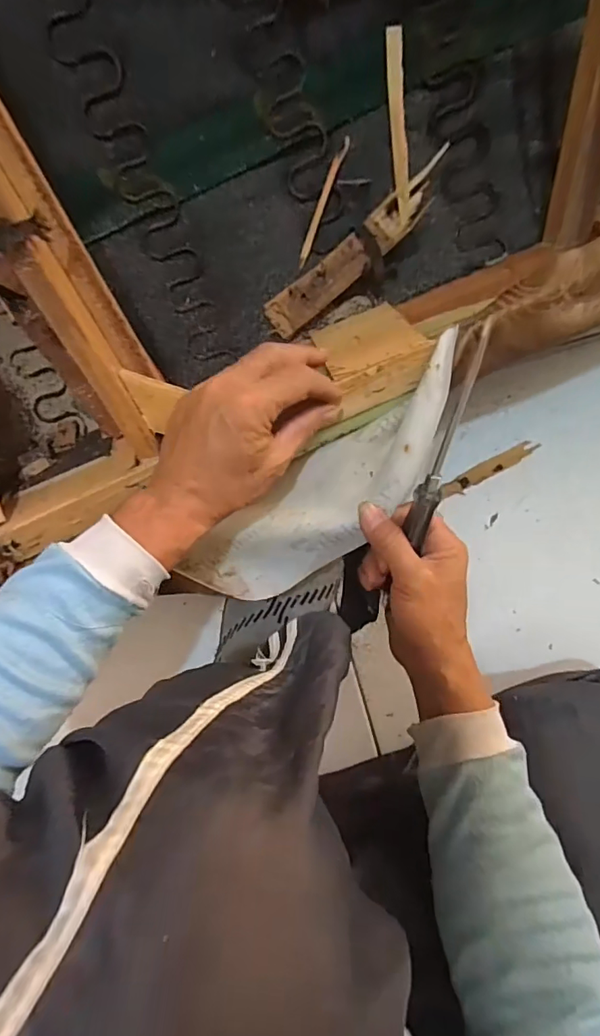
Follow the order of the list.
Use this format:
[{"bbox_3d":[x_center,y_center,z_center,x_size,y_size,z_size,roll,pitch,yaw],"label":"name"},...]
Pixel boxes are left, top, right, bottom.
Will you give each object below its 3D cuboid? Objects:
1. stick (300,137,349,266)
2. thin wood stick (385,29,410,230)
[{"bbox_3d":[0.020,-0.286,0.456,0.008,0.005,0.106,25,109,4],"label":"stick"},{"bbox_3d":[0.084,-0.329,0.423,0.014,0.008,0.134,-6,113,6],"label":"thin wood stick"}]

